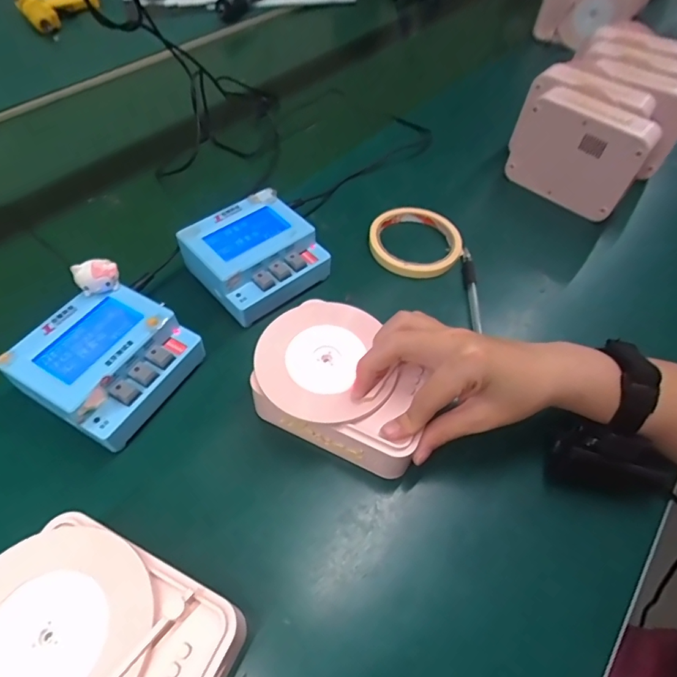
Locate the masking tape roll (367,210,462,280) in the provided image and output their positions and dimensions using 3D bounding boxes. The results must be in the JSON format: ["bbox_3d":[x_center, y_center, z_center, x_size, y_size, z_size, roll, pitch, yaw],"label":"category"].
[{"bbox_3d":[0.080,-0.099,0.466,0.094,0.018,0.086,1,53,-2],"label":"masking tape roll"}]

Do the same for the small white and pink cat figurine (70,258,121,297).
[{"bbox_3d":[-0.184,-0.045,0.351,0.030,0.028,0.016,-25,58,-19],"label":"small white and pink cat figurine"}]

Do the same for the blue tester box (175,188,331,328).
[{"bbox_3d":[-0.074,-0.073,0.420,0.104,0.051,0.101,-37,63,-26],"label":"blue tester box"}]

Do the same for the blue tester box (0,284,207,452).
[{"bbox_3d":[-0.173,0.019,0.347,0.095,0.052,0.101,23,56,14],"label":"blue tester box"}]

